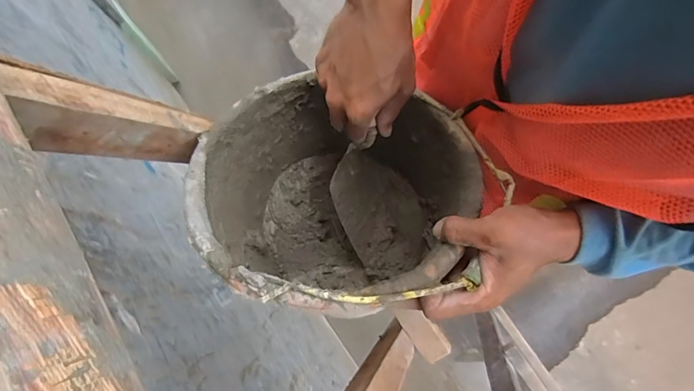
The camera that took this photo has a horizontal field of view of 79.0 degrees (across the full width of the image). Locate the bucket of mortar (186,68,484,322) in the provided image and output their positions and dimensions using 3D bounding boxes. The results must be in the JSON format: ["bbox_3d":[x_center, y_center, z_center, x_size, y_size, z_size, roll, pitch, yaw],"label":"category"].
[{"bbox_3d":[-0.018,0.000,0.462,0.272,0.224,0.221,20,80,5],"label":"bucket of mortar"}]

